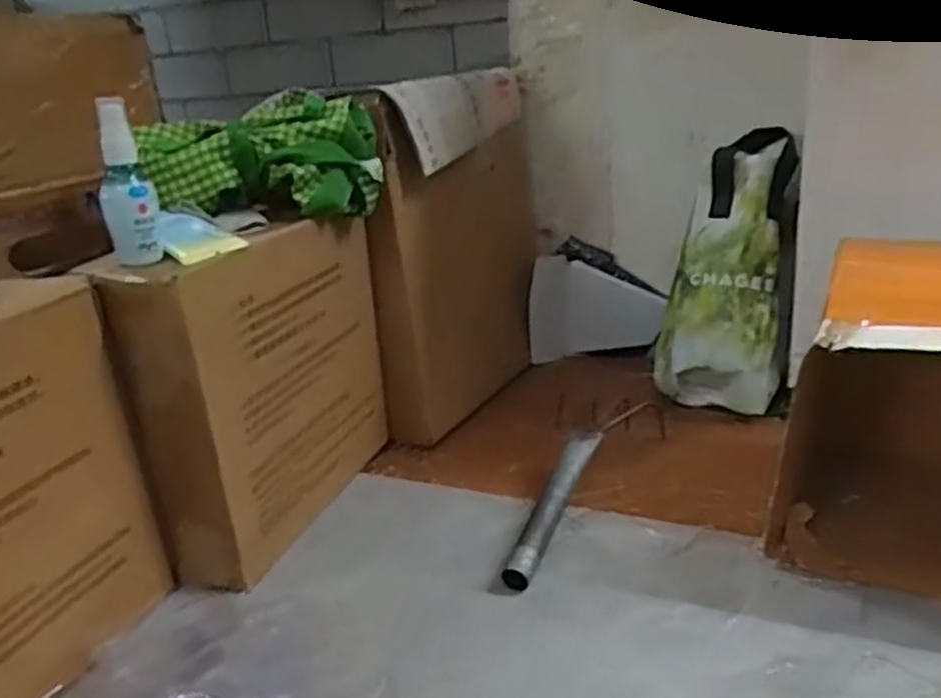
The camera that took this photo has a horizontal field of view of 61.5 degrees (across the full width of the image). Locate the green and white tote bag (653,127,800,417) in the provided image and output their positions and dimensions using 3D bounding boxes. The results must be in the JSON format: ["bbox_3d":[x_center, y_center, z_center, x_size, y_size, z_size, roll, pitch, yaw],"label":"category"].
[{"bbox_3d":[0.288,-0.093,0.873,0.132,0.318,0.070,9,-1,30],"label":"green and white tote bag"}]

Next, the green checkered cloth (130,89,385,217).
[{"bbox_3d":[-0.185,-0.169,0.708,0.204,0.092,0.097,-8,21,-9],"label":"green checkered cloth"}]

